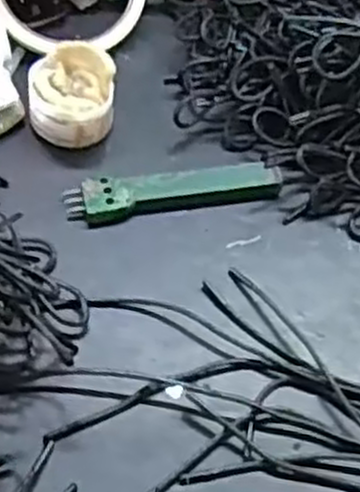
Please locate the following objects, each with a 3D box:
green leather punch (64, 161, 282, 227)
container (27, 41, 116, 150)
[{"bbox_3d":[-0.003,-0.028,0.409,0.108,0.010,0.022,-9,56,-13],"label":"green leather punch"},{"bbox_3d":[-0.057,-0.078,0.422,0.043,0.043,0.047,3,54,-4],"label":"container"}]

